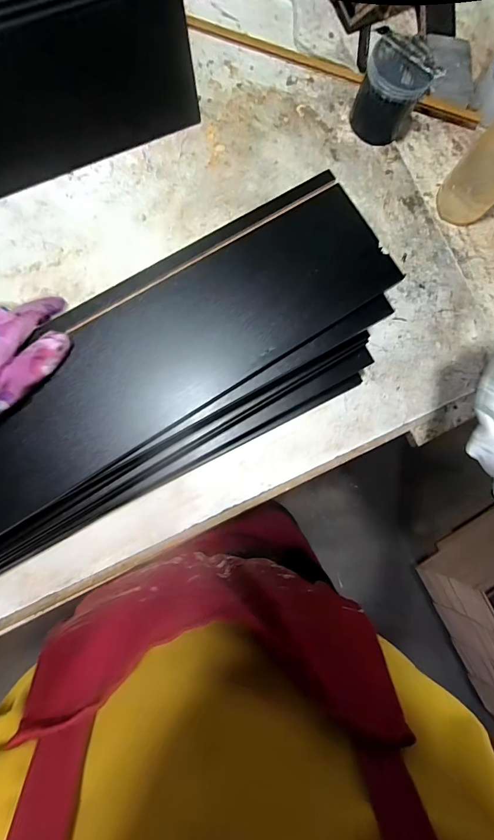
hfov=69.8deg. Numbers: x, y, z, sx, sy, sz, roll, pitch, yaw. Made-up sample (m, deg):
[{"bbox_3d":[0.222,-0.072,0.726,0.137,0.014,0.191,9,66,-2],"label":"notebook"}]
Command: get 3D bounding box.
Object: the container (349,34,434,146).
[{"bbox_3d":[0.194,-0.447,0.479,0.083,0.080,0.087,1,84,-7],"label":"container"}]

